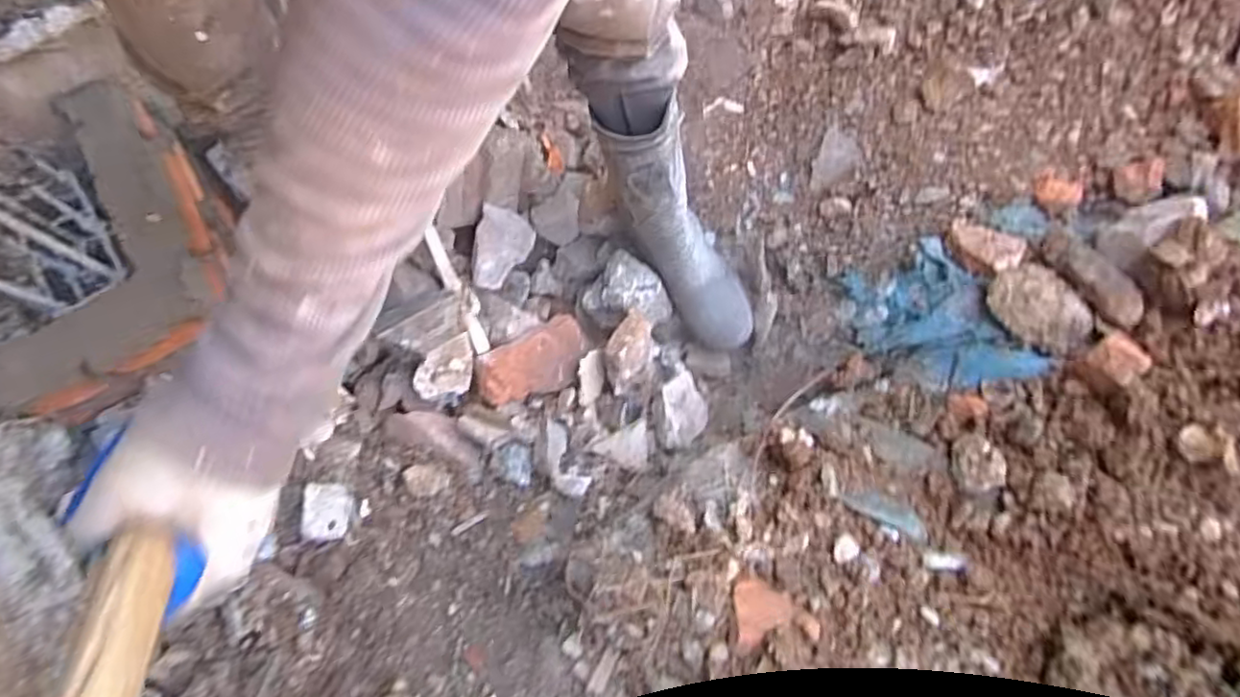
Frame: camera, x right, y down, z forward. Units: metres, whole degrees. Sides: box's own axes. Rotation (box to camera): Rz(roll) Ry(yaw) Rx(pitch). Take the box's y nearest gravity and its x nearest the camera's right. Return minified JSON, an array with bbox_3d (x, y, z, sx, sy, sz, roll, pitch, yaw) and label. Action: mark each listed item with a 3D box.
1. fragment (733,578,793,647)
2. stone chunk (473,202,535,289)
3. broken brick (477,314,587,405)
[{"bbox_3d":[0.141,0.258,0.645,0.057,0.014,0.062,-3,44,-3],"label":"fragment"},{"bbox_3d":[-0.169,-0.146,0.950,0.072,0.052,0.123,8,75,1],"label":"stone chunk"},{"bbox_3d":[-0.113,0.019,0.861,0.151,0.044,0.085,-29,77,-8],"label":"broken brick"}]

